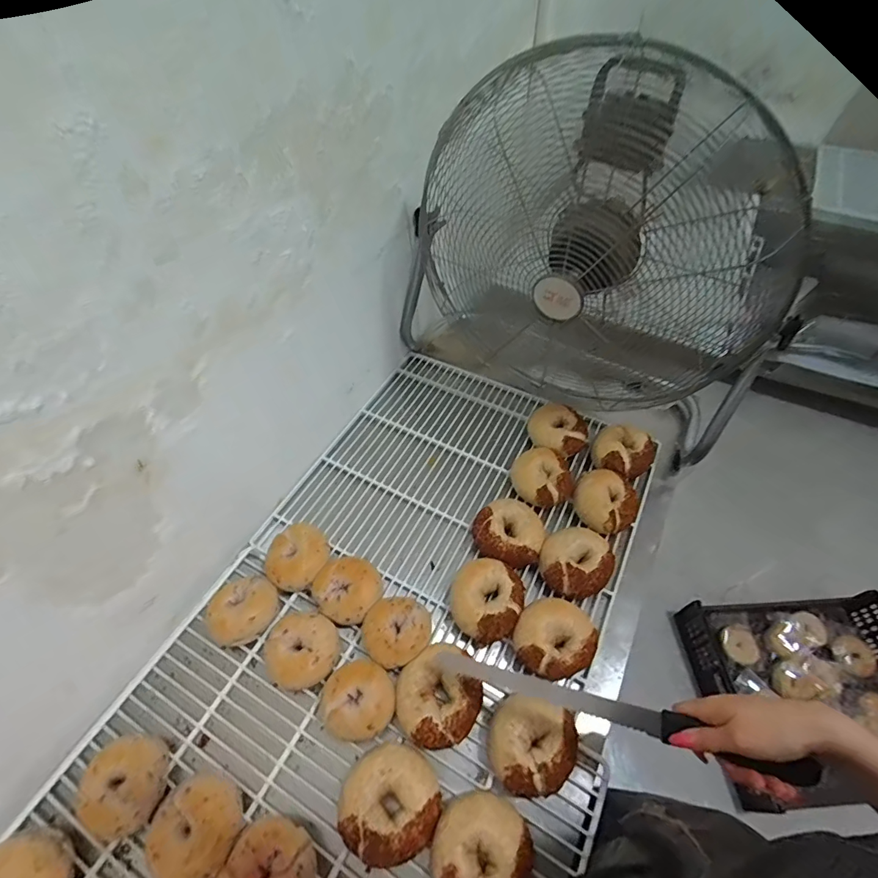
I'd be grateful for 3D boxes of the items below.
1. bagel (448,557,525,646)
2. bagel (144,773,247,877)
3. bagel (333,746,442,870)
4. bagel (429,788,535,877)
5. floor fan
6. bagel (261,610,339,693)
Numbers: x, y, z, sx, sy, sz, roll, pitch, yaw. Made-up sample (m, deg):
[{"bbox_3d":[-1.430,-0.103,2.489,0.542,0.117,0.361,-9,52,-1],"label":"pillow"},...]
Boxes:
[{"bbox_3d":[0.070,0.243,0.678,0.104,0.057,0.109,0,53,0],"label":"bagel"},{"bbox_3d":[-0.280,0.453,0.526,0.101,0.054,0.093,37,62,25],"label":"bagel"},{"bbox_3d":[-0.059,0.433,0.537,0.115,0.054,0.105,0,53,0],"label":"bagel"},{"bbox_3d":[0.045,0.465,0.504,0.112,0.057,0.105,0,53,0],"label":"bagel"},{"bbox_3d":[0.266,-0.312,0.793,0.610,0.569,0.368,27,58,19],"label":"floor fan"},{"bbox_3d":[-0.192,0.298,0.640,0.096,0.053,0.101,0,53,0],"label":"bagel"}]

